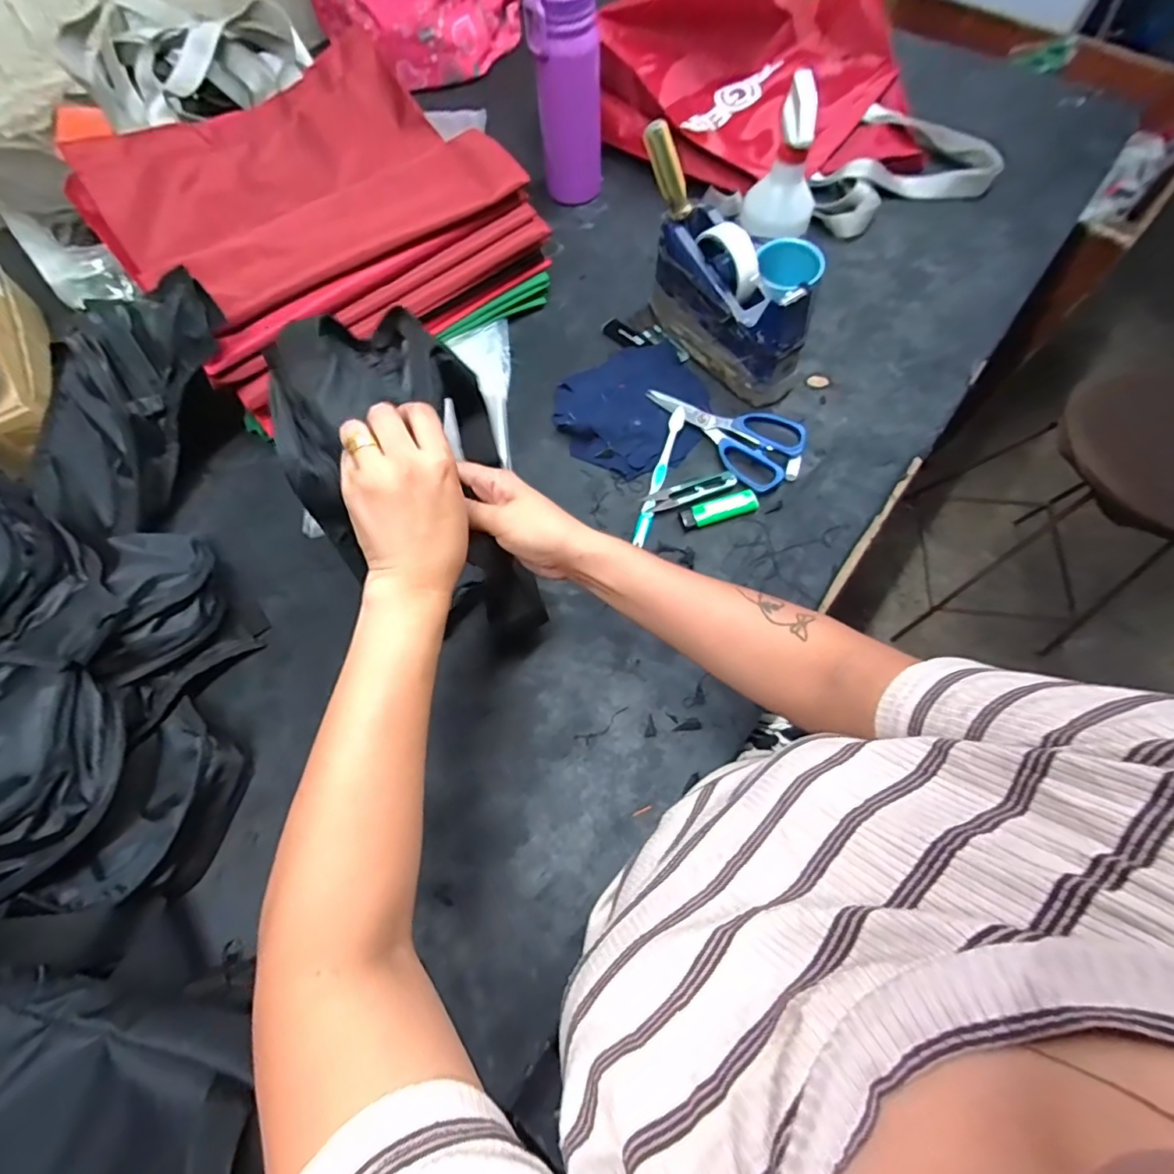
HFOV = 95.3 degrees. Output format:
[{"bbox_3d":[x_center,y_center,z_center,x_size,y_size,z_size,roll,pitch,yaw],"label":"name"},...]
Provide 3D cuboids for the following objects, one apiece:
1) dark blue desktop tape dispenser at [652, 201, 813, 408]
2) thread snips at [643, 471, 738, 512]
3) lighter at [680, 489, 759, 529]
[{"bbox_3d":[0.152,-0.305,0.587,0.066,0.105,0.198,-30,70,-10],"label":"dark blue desktop tape dispenser"},{"bbox_3d":[0.109,-0.101,0.560,0.095,0.007,0.026,-20,68,-7],"label":"thread snips"},{"bbox_3d":[0.135,-0.079,0.547,0.077,0.016,0.023,-17,68,-5],"label":"lighter"}]

